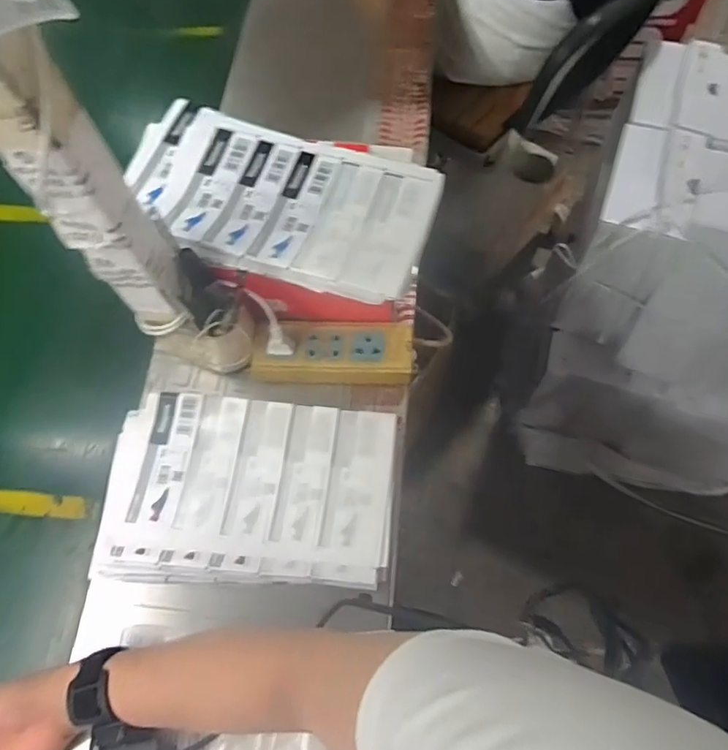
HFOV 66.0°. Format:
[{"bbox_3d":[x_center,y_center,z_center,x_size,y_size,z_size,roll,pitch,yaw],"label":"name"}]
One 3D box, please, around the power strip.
[{"bbox_3d":[-0.030,-0.020,0.555,0.151,0.038,0.066,1,67,3],"label":"power strip"}]

